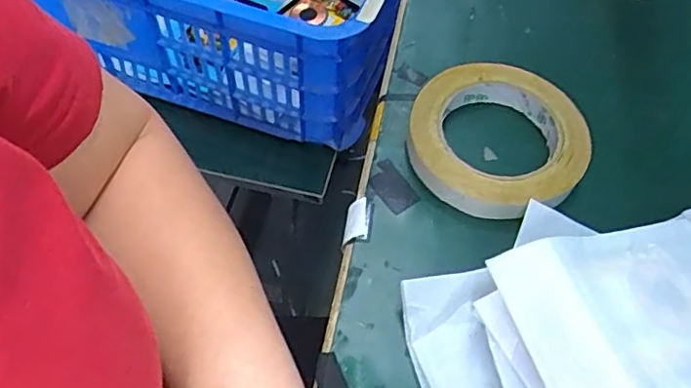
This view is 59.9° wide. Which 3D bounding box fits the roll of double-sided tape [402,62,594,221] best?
[{"bbox_3d":[0.100,-0.039,0.397,0.114,0.026,0.111,1,58,-2],"label":"roll of double-sided tape"}]

